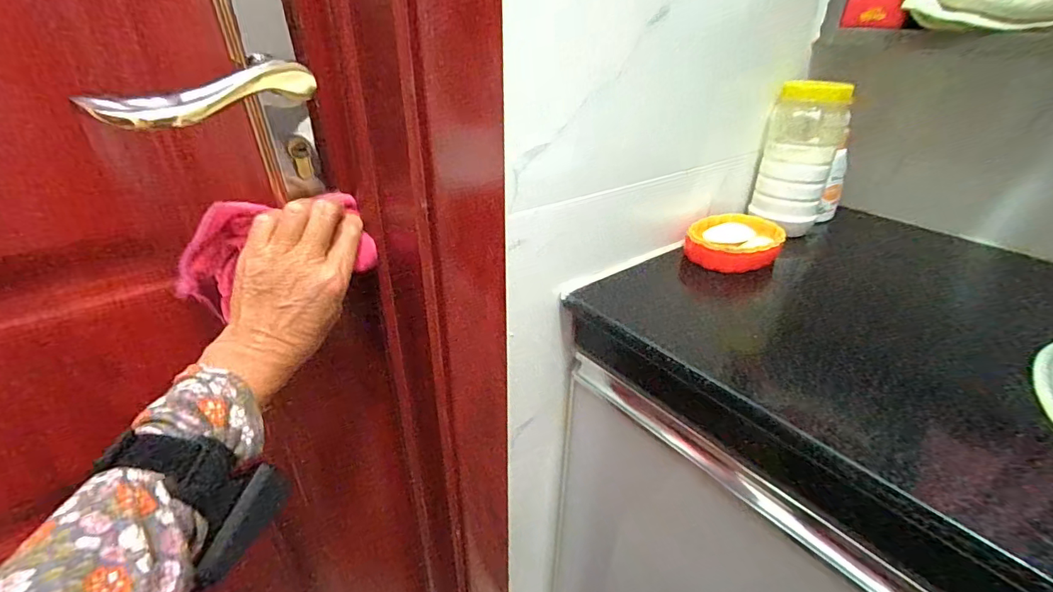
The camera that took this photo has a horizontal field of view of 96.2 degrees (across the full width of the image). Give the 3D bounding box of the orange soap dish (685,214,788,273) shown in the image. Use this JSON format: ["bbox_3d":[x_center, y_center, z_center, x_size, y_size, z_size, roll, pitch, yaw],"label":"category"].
[{"bbox_3d":[0.233,-0.061,0.531,0.094,0.028,0.104,18,34,26],"label":"orange soap dish"}]

